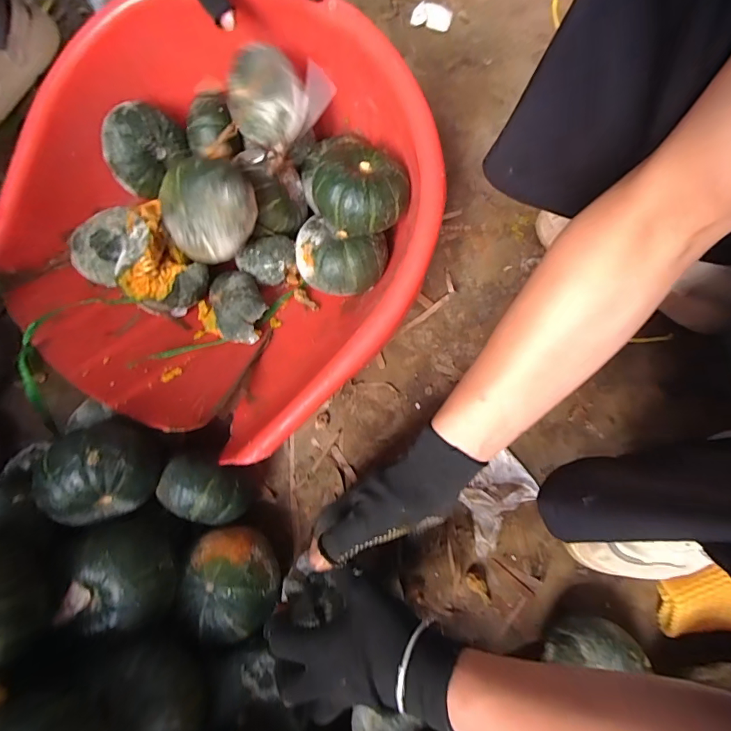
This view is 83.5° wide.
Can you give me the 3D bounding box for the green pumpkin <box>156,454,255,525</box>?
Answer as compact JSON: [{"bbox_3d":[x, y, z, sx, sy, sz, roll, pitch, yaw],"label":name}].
[{"bbox_3d":[-0.156,0.125,0.409,0.080,0.073,0.061,13,74,5],"label":"green pumpkin"}]

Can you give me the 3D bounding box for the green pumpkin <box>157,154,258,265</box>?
[{"bbox_3d":[-0.164,-0.162,0.432,0.094,0.069,0.081,-34,76,-8],"label":"green pumpkin"}]

